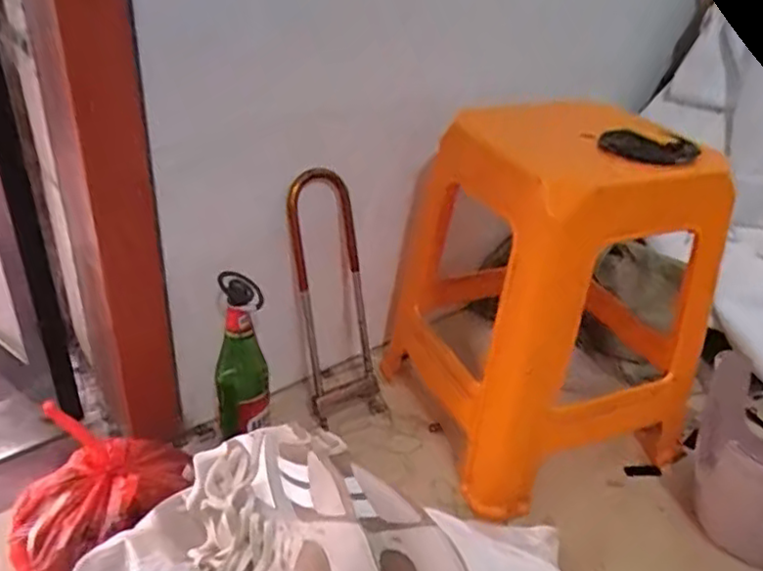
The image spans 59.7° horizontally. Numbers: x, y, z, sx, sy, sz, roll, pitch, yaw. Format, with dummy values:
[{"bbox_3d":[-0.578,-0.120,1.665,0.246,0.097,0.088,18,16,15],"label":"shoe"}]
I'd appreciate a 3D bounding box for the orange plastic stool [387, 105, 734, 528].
[{"bbox_3d":[0.224,-0.008,0.991,0.341,0.454,0.416,-11,35,-23],"label":"orange plastic stool"}]

